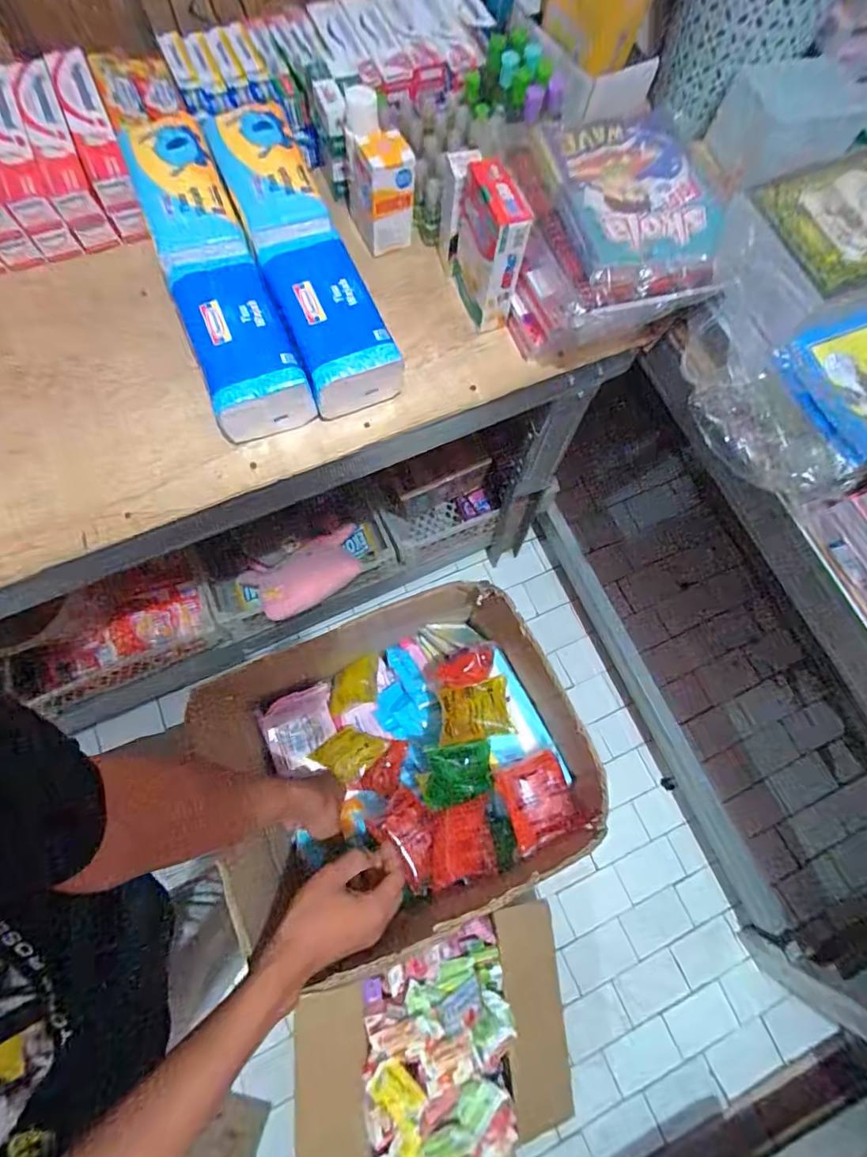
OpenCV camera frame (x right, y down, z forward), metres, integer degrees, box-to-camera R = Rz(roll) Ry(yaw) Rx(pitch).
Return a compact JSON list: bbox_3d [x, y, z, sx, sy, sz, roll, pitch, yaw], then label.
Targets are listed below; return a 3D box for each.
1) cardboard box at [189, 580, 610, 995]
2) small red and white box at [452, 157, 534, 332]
[{"bbox_3d":[-0.059,0.218,0.610,0.372,0.233,0.294,-21,76,-8],"label":"cardboard box"},{"bbox_3d":[0.062,-0.375,0.590,0.042,0.141,0.101,-20,75,-8],"label":"small red and white box"}]

